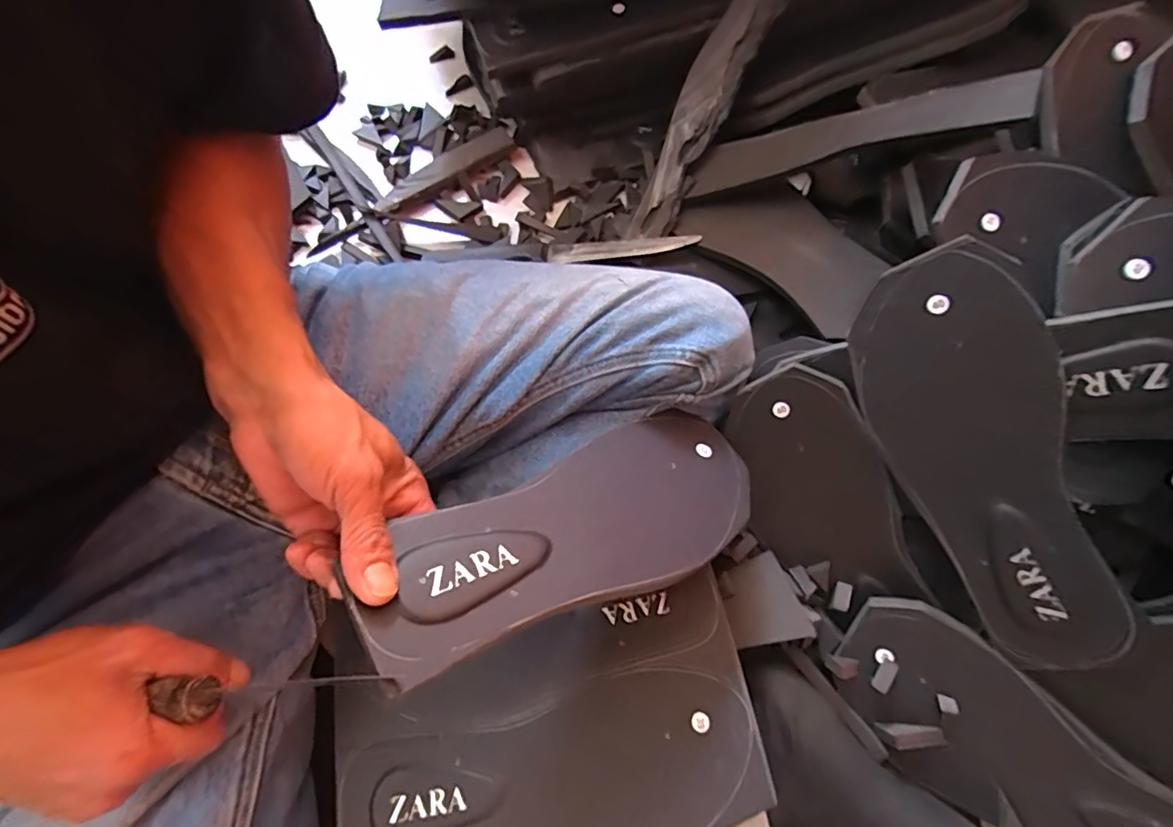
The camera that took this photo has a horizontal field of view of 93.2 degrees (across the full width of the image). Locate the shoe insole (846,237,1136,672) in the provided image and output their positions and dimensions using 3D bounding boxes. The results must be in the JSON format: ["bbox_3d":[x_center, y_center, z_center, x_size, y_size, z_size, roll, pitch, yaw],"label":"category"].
[{"bbox_3d":[0.235,0.030,0.337,0.100,0.010,0.253,-15,95,37],"label":"shoe insole"}]

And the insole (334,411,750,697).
[{"bbox_3d":[0.002,0.064,0.313,0.249,0.006,0.096,-22,61,-35],"label":"insole"}]

